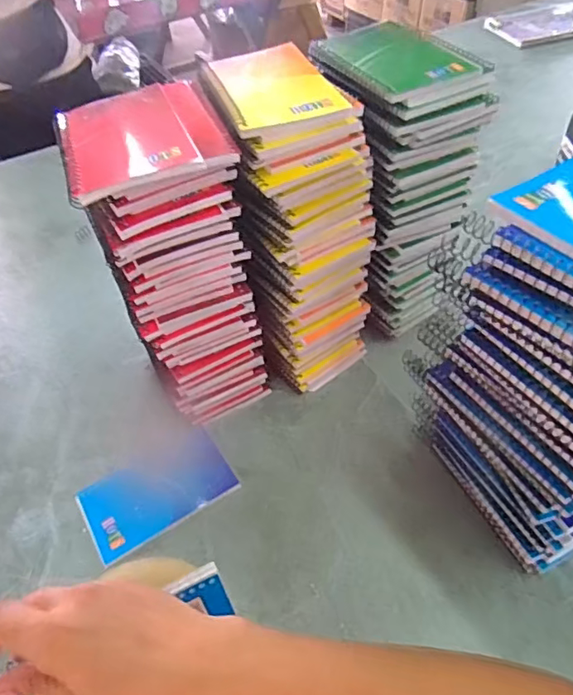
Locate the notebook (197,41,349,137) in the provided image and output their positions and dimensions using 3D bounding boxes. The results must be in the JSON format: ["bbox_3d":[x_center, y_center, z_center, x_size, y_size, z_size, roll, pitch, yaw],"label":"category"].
[{"bbox_3d":[-0.016,-0.202,0.407,0.083,0.012,0.132,-18,50,-12],"label":"notebook"}]

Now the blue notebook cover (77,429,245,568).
[{"bbox_3d":[-0.119,0.130,0.486,0.130,0.009,0.083,-27,52,-19],"label":"blue notebook cover"}]

